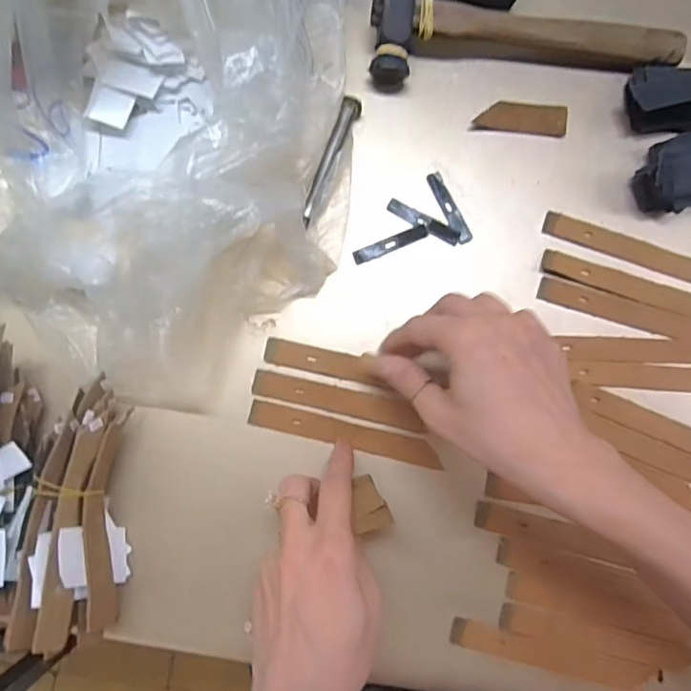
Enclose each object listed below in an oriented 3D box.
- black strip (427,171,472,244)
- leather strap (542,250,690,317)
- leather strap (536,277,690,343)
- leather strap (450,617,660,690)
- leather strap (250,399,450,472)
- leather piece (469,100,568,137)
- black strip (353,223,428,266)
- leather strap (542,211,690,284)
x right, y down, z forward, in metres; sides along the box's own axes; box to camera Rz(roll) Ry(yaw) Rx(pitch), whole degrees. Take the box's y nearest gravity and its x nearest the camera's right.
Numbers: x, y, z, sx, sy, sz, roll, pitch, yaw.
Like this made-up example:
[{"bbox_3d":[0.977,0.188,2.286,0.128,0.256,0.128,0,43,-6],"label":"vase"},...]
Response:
[{"bbox_3d":[0.072,-0.095,0.380,0.010,0.004,0.053,-25,87,-6],"label":"black strip"},{"bbox_3d":[0.197,-0.041,0.379,0.124,0.004,0.016,18,82,0],"label":"leather strap"},{"bbox_3d":[0.194,-0.022,0.379,0.126,0.004,0.018,17,89,1],"label":"leather strap"},{"bbox_3d":[0.129,0.194,0.346,0.126,0.004,0.018,14,83,-1],"label":"leather strap"},{"bbox_3d":[0.001,0.058,0.360,0.126,0.004,0.017,15,83,-2],"label":"leather strap"},{"bbox_3d":[0.123,-0.160,0.392,0.065,0.004,0.022,5,87,-1],"label":"leather piece"},{"bbox_3d":[0.031,-0.069,0.376,0.053,0.004,0.010,-25,87,-6],"label":"black strip"},{"bbox_3d":[0.199,-0.066,0.384,0.125,0.004,0.020,18,85,2],"label":"leather strap"}]

